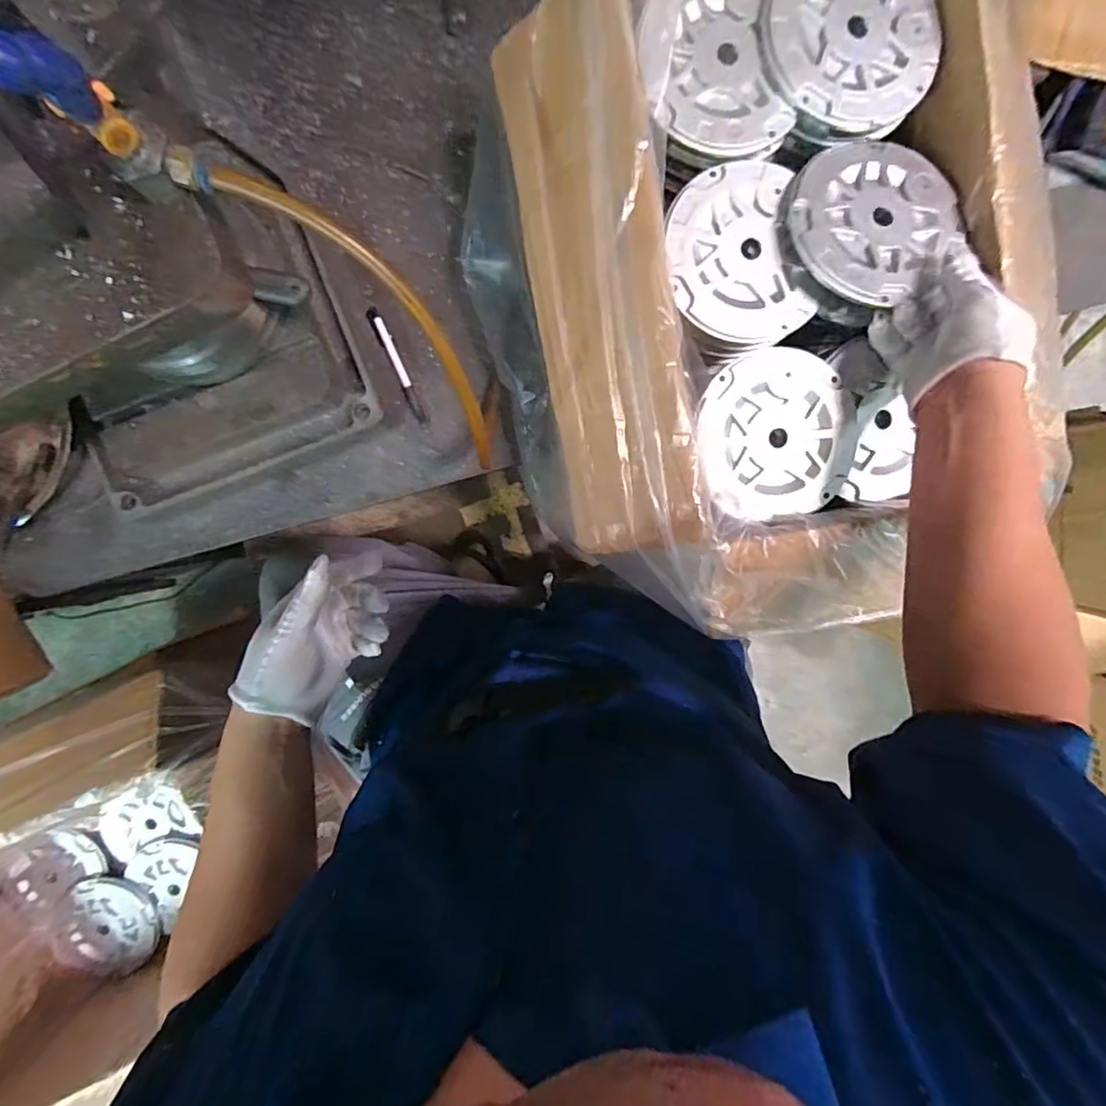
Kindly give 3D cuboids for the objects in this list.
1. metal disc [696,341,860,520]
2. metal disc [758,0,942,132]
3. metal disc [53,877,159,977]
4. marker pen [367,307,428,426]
[{"bbox_3d":[0.183,-0.096,0.450,0.126,0.015,0.131,0,95,-1],"label":"metal disc"},{"bbox_3d":[0.223,-0.391,0.413,0.133,0.016,0.131,0,95,-1],"label":"metal disc"},{"bbox_3d":[-0.599,0.507,0.744,0.123,0.024,0.120,0,95,-1],"label":"metal disc"},{"bbox_3d":[-0.172,-0.207,0.617,0.012,0.013,0.135,-24,95,1],"label":"marker pen"}]

